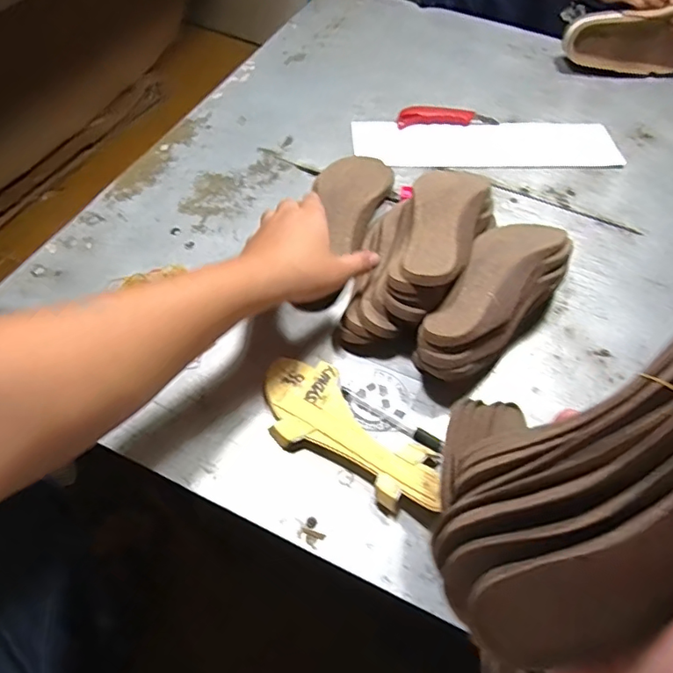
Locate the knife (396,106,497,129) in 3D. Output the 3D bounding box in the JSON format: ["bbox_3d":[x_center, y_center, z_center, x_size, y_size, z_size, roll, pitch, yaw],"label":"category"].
[{"bbox_3d":[0.171,-0.340,0.825,0.152,0.015,0.035,-3,57,-5],"label":"knife"}]

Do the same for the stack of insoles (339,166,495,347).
[{"bbox_3d":[0.090,-0.093,0.605,0.132,0.098,0.240,20,58,10],"label":"stack of insoles"}]

